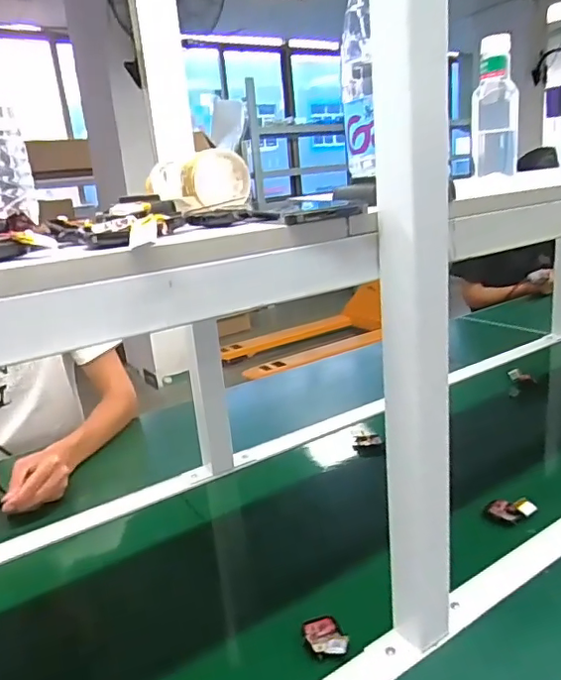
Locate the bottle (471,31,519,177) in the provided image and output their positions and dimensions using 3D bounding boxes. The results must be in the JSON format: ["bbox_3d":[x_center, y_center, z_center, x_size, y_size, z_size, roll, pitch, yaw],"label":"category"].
[{"bbox_3d":[0.327,-0.355,0.843,0.064,0.192,0.059,1,18,21],"label":"bottle"}]

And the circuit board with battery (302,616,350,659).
[{"bbox_3d":[0.045,0.298,0.560,0.036,0.017,0.059,-10,17,-14],"label":"circuit board with battery"}]

